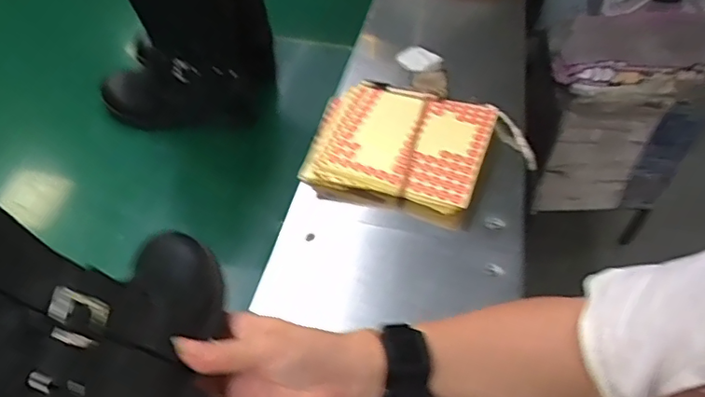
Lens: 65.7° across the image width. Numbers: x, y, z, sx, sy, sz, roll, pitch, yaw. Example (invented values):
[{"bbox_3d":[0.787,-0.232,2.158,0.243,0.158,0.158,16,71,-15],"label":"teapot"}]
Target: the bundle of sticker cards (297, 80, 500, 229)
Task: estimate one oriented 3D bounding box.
[{"bbox_3d":[0.054,-0.067,0.651,0.198,0.035,0.184,17,50,12],"label":"bundle of sticker cards"}]

